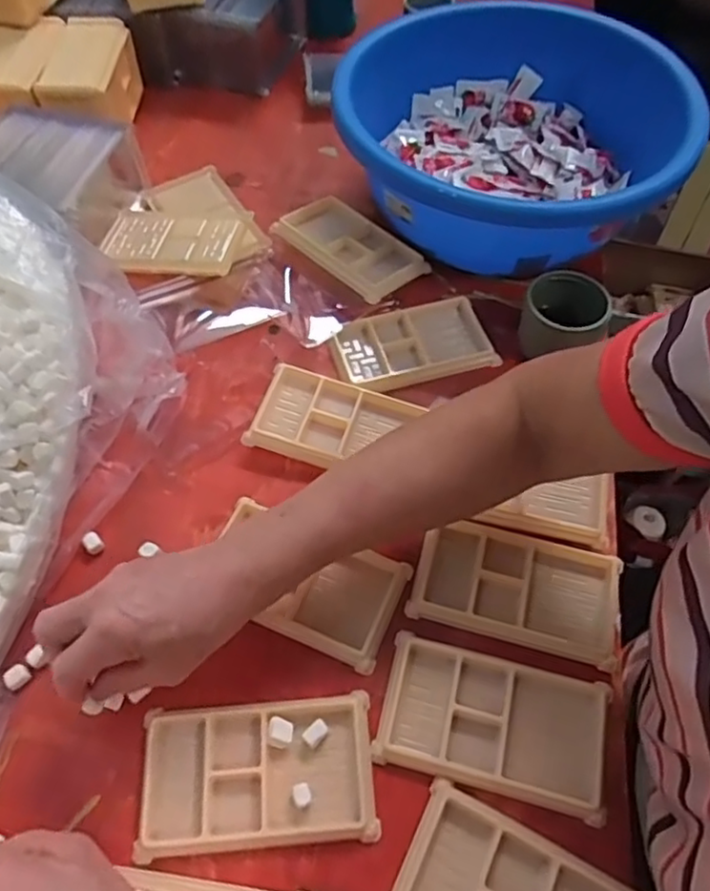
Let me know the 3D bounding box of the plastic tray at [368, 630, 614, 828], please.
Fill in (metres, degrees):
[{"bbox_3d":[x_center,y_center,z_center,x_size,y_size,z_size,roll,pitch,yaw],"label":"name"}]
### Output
[{"bbox_3d":[0.087,0.172,0.399,0.138,0.009,0.077,12,59,8],"label":"plastic tray"}]

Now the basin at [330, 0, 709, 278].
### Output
[{"bbox_3d":[0.141,-0.284,0.619,0.306,0.121,0.311,0,58,0],"label":"basin"}]

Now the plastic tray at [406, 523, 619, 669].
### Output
[{"bbox_3d":[0.114,0.093,0.446,0.137,0.019,0.081,14,59,9],"label":"plastic tray"}]

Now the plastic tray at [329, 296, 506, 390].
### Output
[{"bbox_3d":[0.051,-0.089,0.559,0.132,0.012,0.077,-14,59,-8],"label":"plastic tray"}]

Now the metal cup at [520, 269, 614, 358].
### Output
[{"bbox_3d":[0.173,-0.102,0.539,0.065,0.060,0.061,0,58,0],"label":"metal cup"}]

